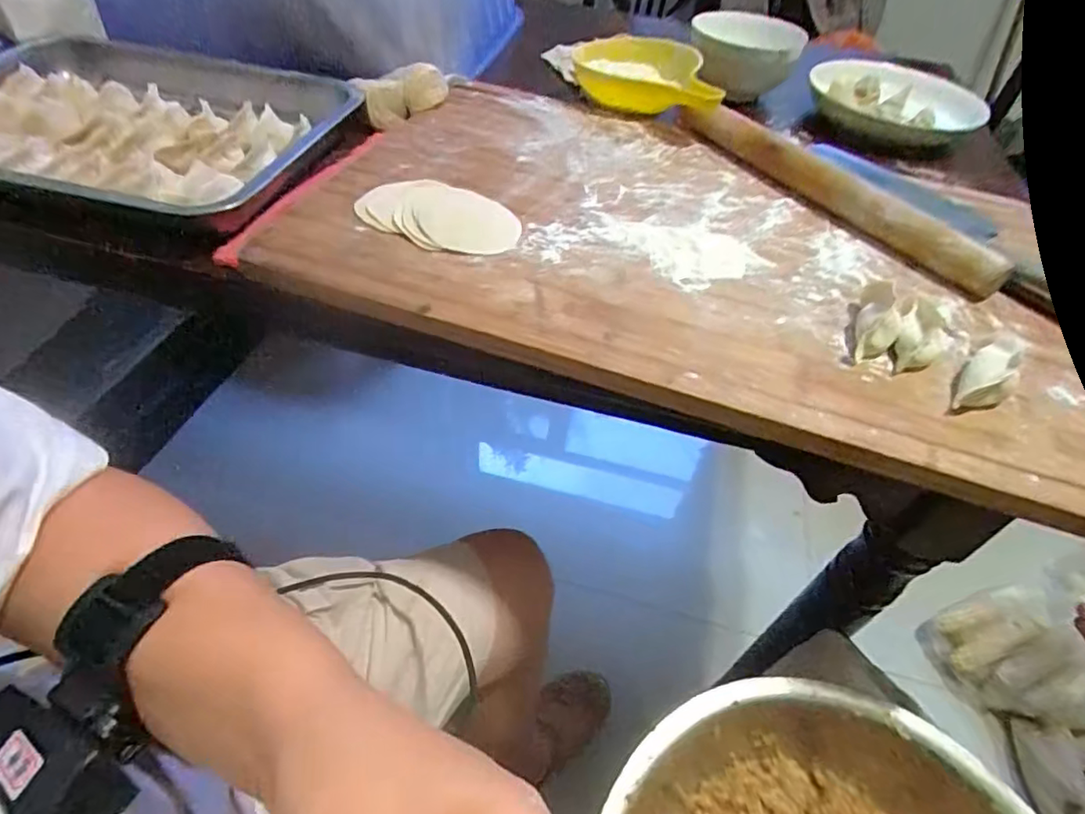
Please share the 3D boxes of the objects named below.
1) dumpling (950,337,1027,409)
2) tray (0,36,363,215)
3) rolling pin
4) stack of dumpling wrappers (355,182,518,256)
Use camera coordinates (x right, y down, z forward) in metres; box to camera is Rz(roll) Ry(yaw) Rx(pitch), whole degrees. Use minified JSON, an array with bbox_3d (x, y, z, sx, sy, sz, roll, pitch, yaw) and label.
[{"bbox_3d":[0.273,-0.019,0.355,0.054,0.029,0.027,-30,58,-28],"label":"dumpling"},{"bbox_3d":[-0.388,-0.268,0.529,0.402,0.040,0.296,13,49,5],"label":"tray"},{"bbox_3d":[0.243,-0.193,0.503,0.028,0.035,0.316,-27,57,-26],"label":"rolling pin"},{"bbox_3d":[-0.080,-0.150,0.453,0.128,0.010,0.075,22,51,13],"label":"stack of dumpling wrappers"}]

